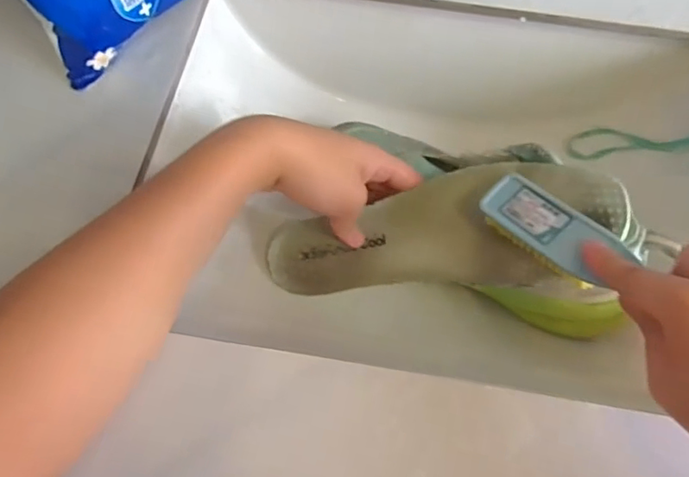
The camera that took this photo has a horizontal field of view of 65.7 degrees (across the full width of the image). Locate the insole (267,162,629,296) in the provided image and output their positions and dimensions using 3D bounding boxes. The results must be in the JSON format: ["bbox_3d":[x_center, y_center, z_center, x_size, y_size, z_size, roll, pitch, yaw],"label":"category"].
[{"bbox_3d":[0.065,-0.002,0.406,0.257,0.032,0.095,-12,65,19],"label":"insole"}]

